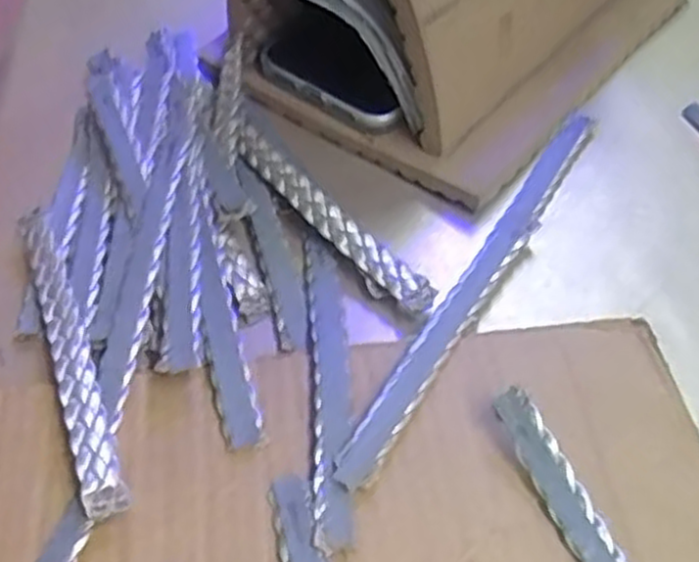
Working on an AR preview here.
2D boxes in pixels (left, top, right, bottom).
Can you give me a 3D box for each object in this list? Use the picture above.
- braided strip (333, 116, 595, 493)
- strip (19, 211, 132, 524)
[{"bbox_3d":[0.051,-0.004,0.297,0.013,0.008,0.201,25,56,19],"label":"braided strip"},{"bbox_3d":[-0.097,0.022,0.270,0.013,0.005,0.132,-17,51,-17],"label":"strip"}]

